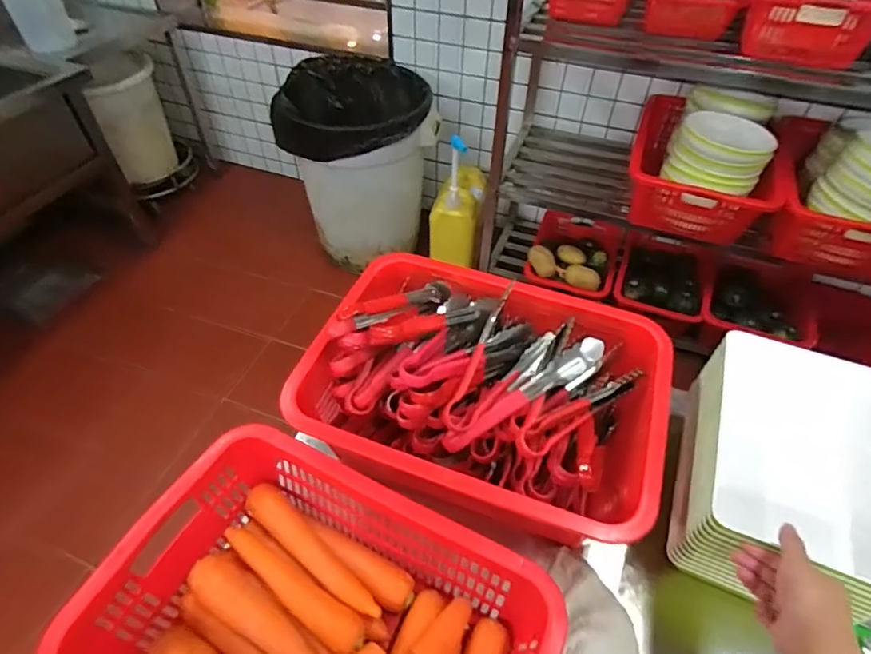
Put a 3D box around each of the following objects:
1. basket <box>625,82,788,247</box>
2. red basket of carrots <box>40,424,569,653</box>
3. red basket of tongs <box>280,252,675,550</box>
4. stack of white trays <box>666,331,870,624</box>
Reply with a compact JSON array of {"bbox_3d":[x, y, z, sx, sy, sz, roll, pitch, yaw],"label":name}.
[{"bbox_3d":[0.785,-0.501,1.437,0.381,0.282,0.451,18,51,15],"label":"basket"},{"bbox_3d":[-0.122,0.340,0.539,0.452,0.145,0.318,22,52,17],"label":"red basket of carrots"},{"bbox_3d":[0.075,0.087,0.723,0.462,0.216,0.338,18,51,14],"label":"red basket of tongs"},{"bbox_3d":[0.431,0.174,0.617,0.197,0.136,0.293,18,51,14],"label":"stack of white trays"}]

